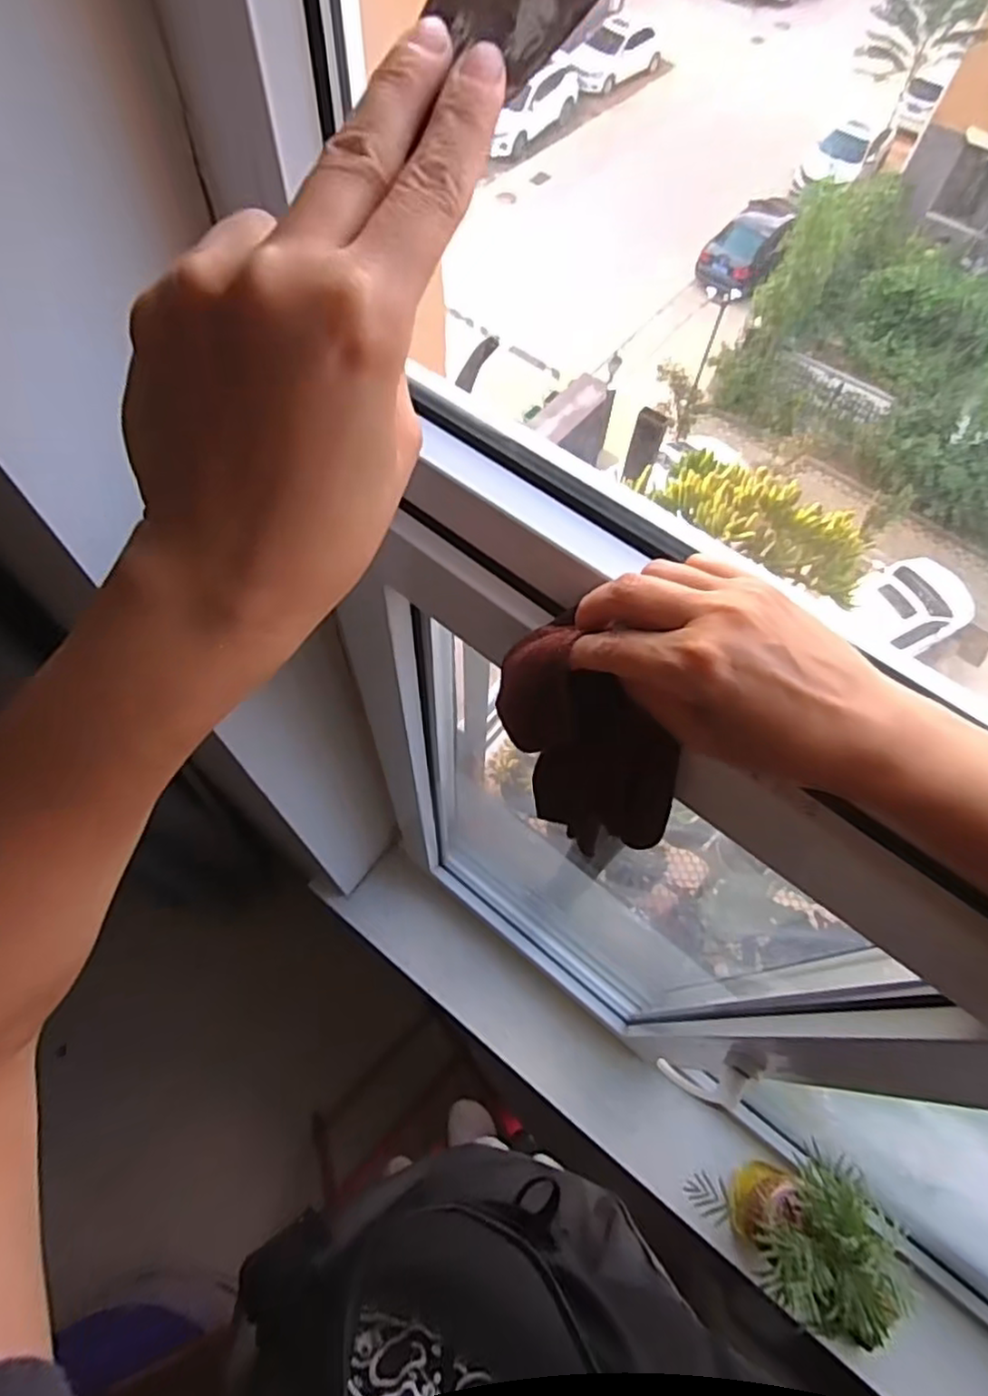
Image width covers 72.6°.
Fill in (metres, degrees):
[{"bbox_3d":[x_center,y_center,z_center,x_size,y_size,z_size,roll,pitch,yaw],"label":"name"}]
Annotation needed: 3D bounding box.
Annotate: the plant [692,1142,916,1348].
[{"bbox_3d":[0.404,0.754,0.949,0.233,0.256,0.188,-9,64,-7],"label":"plant"}]

